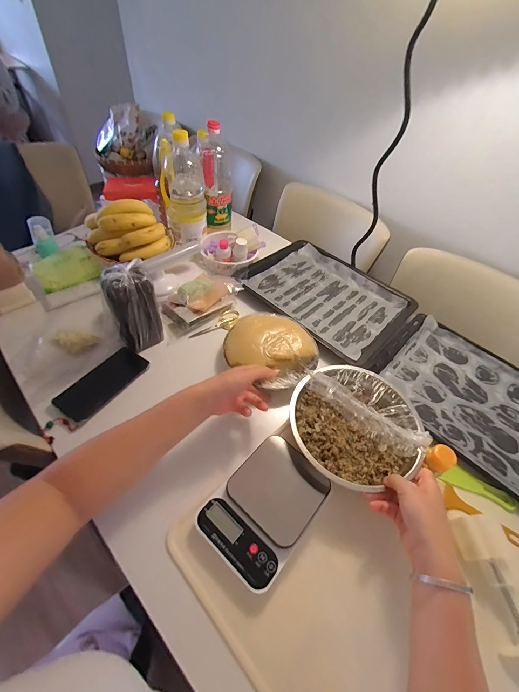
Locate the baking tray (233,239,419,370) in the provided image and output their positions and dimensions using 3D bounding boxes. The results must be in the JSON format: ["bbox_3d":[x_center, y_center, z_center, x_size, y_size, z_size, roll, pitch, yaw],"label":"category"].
[{"bbox_3d":[0.167,-0.132,0.787,0.396,0.033,0.309,36,56,22],"label":"baking tray"}]

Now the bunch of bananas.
[{"bbox_3d":[-0.330,-0.290,0.738,0.169,0.099,0.149,-24,56,-26],"label":"bunch of bananas"}]

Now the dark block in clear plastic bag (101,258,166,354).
[{"bbox_3d":[-0.245,-0.071,0.596,0.061,0.173,0.083,36,56,22],"label":"dark block in clear plastic bag"}]

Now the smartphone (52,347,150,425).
[{"bbox_3d":[-0.295,0.067,0.573,0.082,0.010,0.161,30,54,18],"label":"smartphone"}]

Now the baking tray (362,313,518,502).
[{"bbox_3d":[0.451,0.106,0.624,0.304,0.027,0.399,-34,61,-29],"label":"baking tray"}]

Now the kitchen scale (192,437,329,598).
[{"bbox_3d":[0.010,0.235,0.450,0.130,0.037,0.180,37,56,22],"label":"kitchen scale"}]

